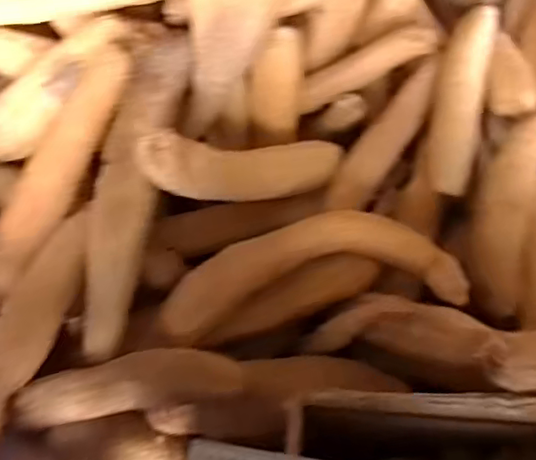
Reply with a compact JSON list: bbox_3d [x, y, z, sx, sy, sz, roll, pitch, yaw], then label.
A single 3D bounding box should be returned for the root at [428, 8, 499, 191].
[{"bbox_3d":[0.276,-0.200,0.850,0.068,0.050,0.311,12,72,10],"label":"root"}]

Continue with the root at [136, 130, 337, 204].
[{"bbox_3d":[-0.021,-0.086,0.770,0.341,0.072,0.051,-6,48,-45],"label":"root"}]

